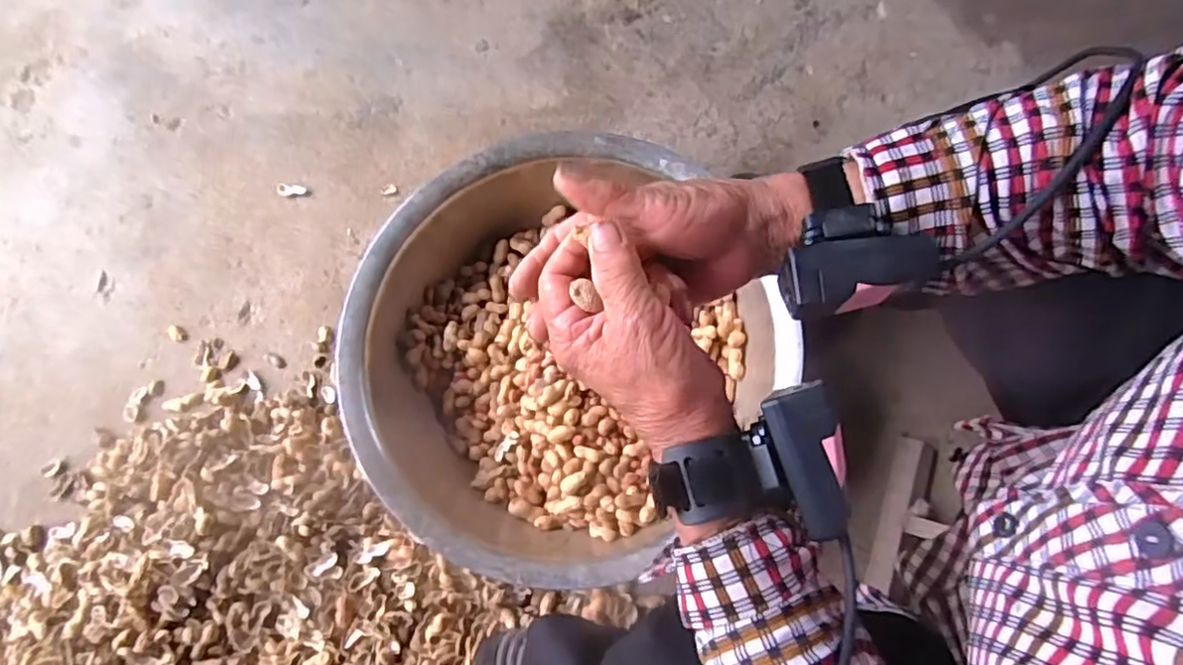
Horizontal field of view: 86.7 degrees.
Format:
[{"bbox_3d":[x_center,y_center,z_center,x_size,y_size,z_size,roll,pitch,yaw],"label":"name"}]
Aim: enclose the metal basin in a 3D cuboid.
[{"bbox_3d":[-0.051,0.025,0.691,0.396,0.149,0.431,39,81,11],"label":"metal basin"}]

